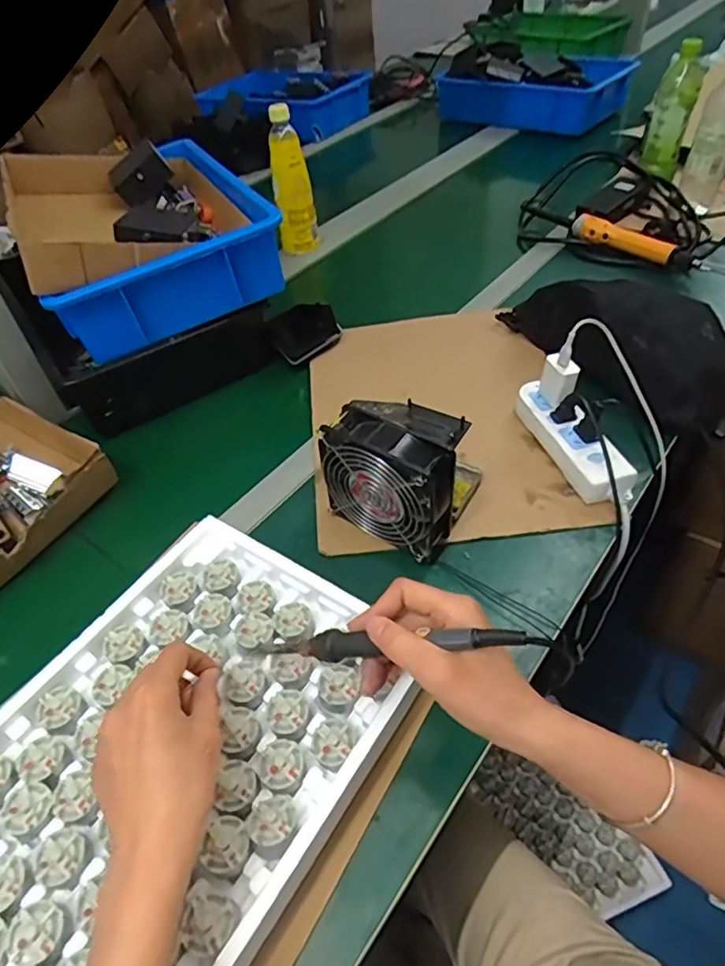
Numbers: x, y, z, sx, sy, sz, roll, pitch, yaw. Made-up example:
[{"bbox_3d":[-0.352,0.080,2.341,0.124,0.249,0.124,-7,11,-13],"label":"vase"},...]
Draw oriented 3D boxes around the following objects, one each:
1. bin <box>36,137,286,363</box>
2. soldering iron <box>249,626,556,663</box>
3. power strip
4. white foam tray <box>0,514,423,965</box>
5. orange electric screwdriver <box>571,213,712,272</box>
[{"bbox_3d":[-0.288,-0.345,0.769,0.259,0.109,0.398,-22,49,-13],"label":"bin"},{"bbox_3d":[0.018,0.108,0.384,0.203,0.023,0.019,-10,44,25],"label":"soldering iron"},{"bbox_3d":[0.225,-0.047,0.620,0.056,0.035,0.176,-19,48,-10],"label":"power strip"},{"bbox_3d":[-0.141,0.194,0.411,0.250,0.033,0.338,24,55,26],"label":"white foam tray"},{"bbox_3d":[0.424,-0.371,0.890,0.207,0.044,0.035,31,58,30],"label":"orange electric screwdriver"}]

